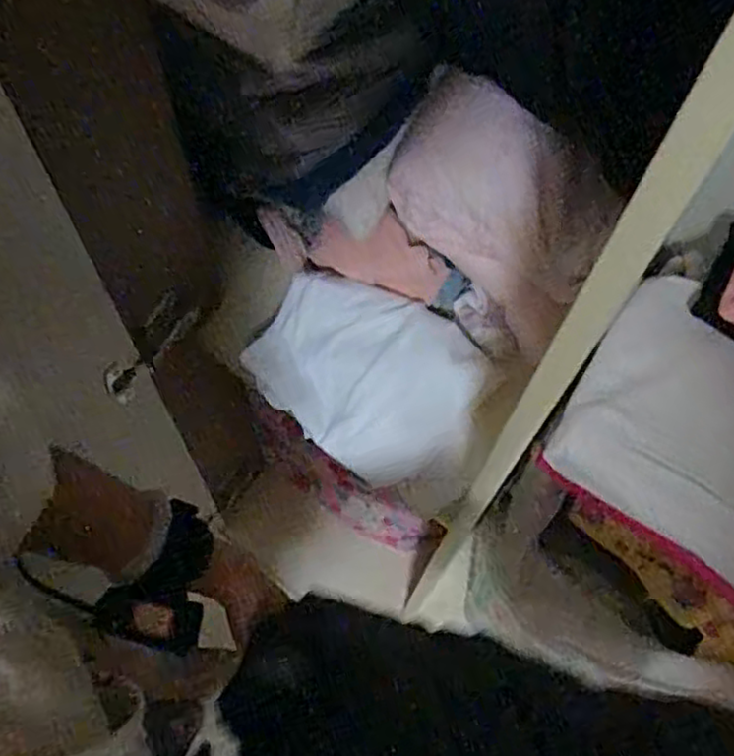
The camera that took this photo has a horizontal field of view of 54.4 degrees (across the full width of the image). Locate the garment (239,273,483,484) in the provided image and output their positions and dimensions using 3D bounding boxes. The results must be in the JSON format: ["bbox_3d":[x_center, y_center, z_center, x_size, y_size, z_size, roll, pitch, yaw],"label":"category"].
[{"bbox_3d":[0.001,-0.002,0.717,0.218,0.075,0.164,24,65,9],"label":"garment"}]

